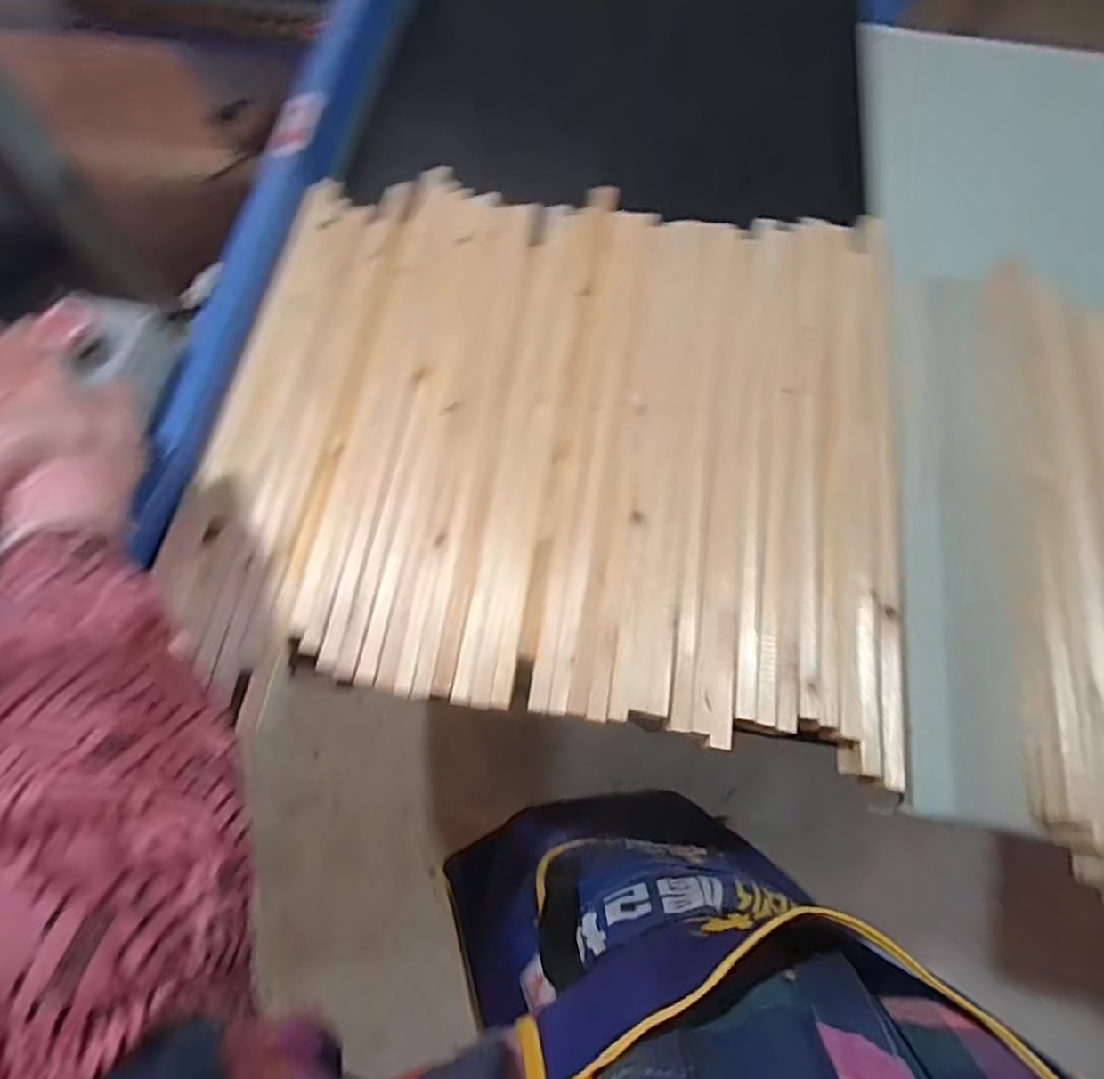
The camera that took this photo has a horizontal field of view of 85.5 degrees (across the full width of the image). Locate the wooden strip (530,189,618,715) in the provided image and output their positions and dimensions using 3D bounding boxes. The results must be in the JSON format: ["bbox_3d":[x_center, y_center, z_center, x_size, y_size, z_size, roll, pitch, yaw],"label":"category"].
[{"bbox_3d":[0.026,-0.118,0.537,0.030,0.011,0.522,6,70,2],"label":"wooden strip"}]

